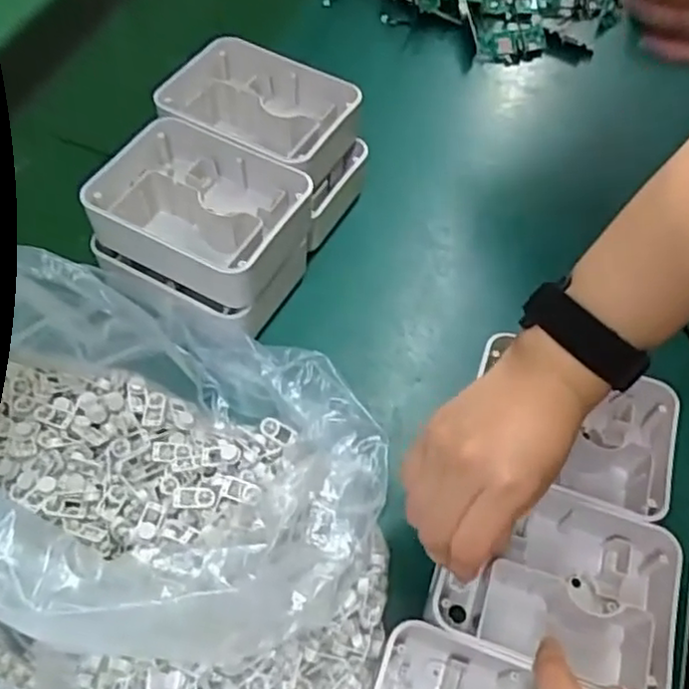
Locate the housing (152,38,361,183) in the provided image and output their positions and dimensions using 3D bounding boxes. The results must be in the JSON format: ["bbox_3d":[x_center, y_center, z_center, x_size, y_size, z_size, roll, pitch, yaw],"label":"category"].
[{"bbox_3d":[-0.064,-0.171,0.512,0.145,0.040,0.099,24,60,11],"label":"housing"}]

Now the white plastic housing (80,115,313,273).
[{"bbox_3d":[-0.104,-0.096,0.466,0.143,0.043,0.100,26,60,12],"label":"white plastic housing"}]

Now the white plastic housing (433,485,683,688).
[{"bbox_3d":[0.120,0.136,0.396,0.125,0.044,0.102,17,59,7],"label":"white plastic housing"}]

